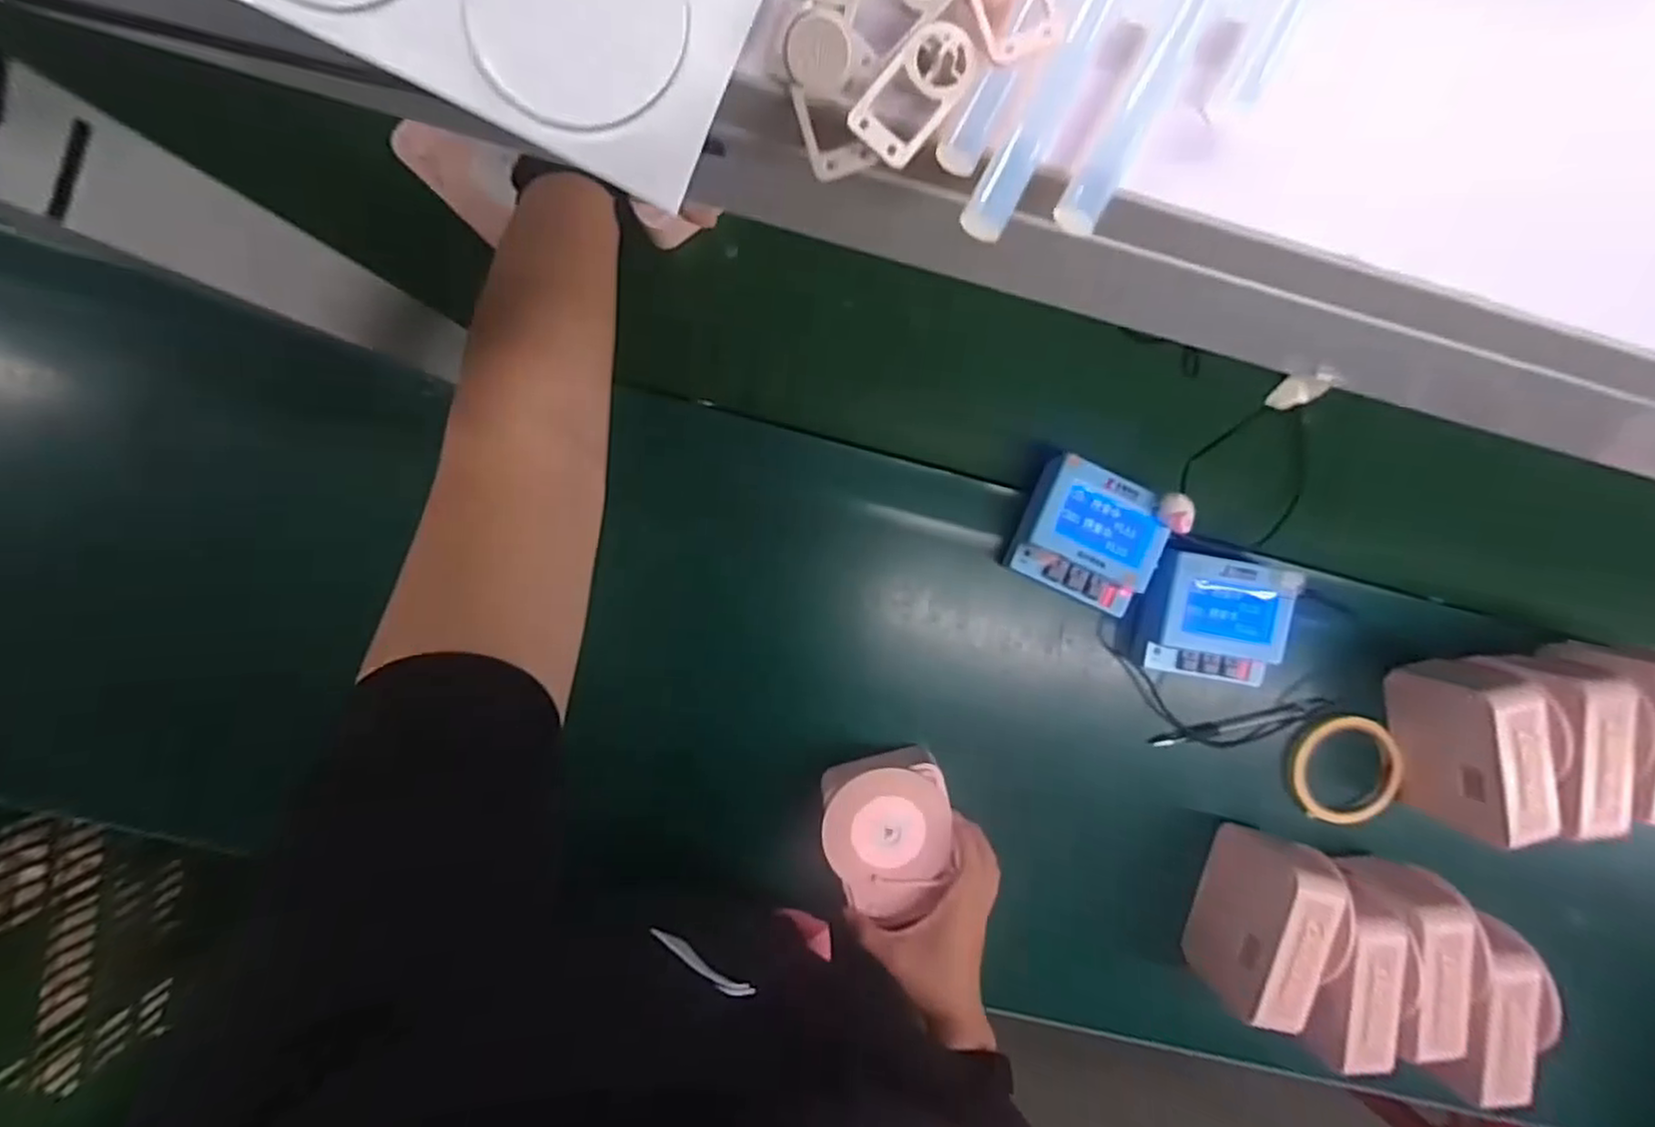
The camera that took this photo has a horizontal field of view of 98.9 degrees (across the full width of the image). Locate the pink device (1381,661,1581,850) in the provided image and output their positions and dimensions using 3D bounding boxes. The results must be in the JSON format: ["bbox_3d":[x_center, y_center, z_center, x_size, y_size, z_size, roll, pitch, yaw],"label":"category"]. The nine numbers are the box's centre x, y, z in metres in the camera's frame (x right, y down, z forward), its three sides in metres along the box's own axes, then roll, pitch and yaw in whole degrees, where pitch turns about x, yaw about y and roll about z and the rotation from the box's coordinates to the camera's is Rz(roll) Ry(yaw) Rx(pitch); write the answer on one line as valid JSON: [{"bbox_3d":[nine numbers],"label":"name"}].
[{"bbox_3d":[0.512,0.148,0.562,0.067,0.090,0.130,-8,94,-2],"label":"pink device"}]

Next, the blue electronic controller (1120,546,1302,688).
[{"bbox_3d":[0.307,0.045,0.574,0.113,0.050,0.100,9,93,-3],"label":"blue electronic controller"}]

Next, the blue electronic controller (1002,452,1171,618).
[{"bbox_3d":[0.208,-0.020,0.564,0.107,0.043,0.105,22,92,-4],"label":"blue electronic controller"}]

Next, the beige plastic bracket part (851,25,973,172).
[{"bbox_3d":[0.015,-0.077,0.115,0.012,0.004,0.023,39,93,-9],"label":"beige plastic bracket part"}]

